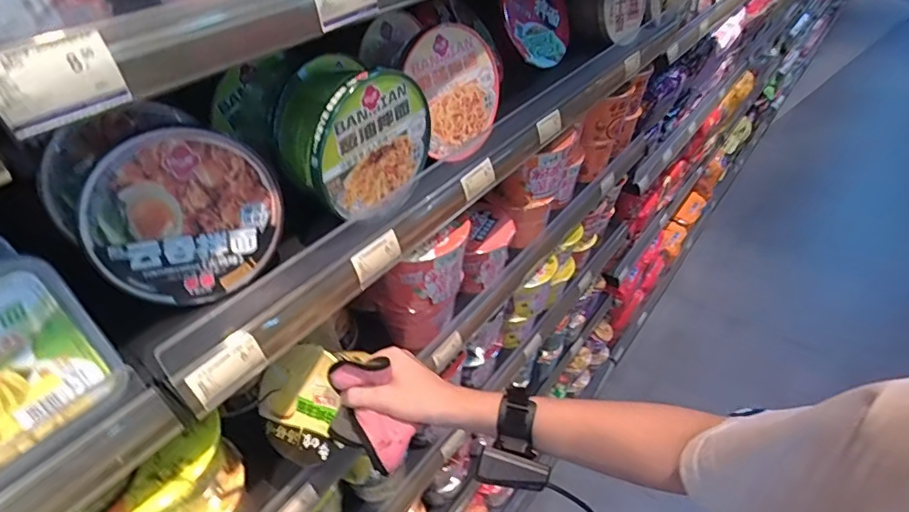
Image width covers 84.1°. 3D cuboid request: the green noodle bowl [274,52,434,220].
[{"bbox_3d":[-0.111,-0.131,0.547,0.086,0.138,0.157,25,48,30],"label":"green noodle bowl"}]

